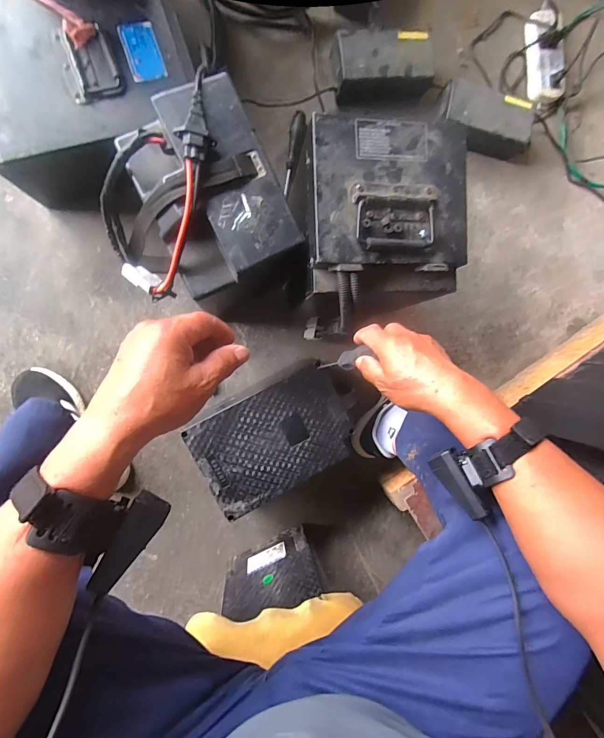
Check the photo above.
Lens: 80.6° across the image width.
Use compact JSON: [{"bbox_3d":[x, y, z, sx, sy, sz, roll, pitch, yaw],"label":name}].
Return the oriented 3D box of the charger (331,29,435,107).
[{"bbox_3d":[0.162,-0.610,0.723,0.193,0.060,0.107,-7,94,-9],"label":"charger"}]

